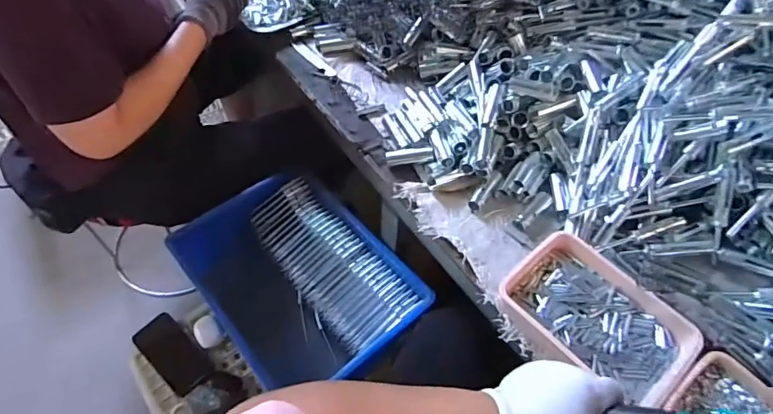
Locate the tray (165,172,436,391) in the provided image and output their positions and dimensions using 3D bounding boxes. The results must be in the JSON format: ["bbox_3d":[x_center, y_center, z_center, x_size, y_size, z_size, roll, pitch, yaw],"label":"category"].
[{"bbox_3d":[-0.162,0.137,0.858,0.290,0.140,0.389,-34,62,-22],"label":"tray"}]

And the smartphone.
[{"bbox_3d":[-0.390,0.266,0.845,0.163,0.010,0.071,37,62,22],"label":"smartphone"}]

